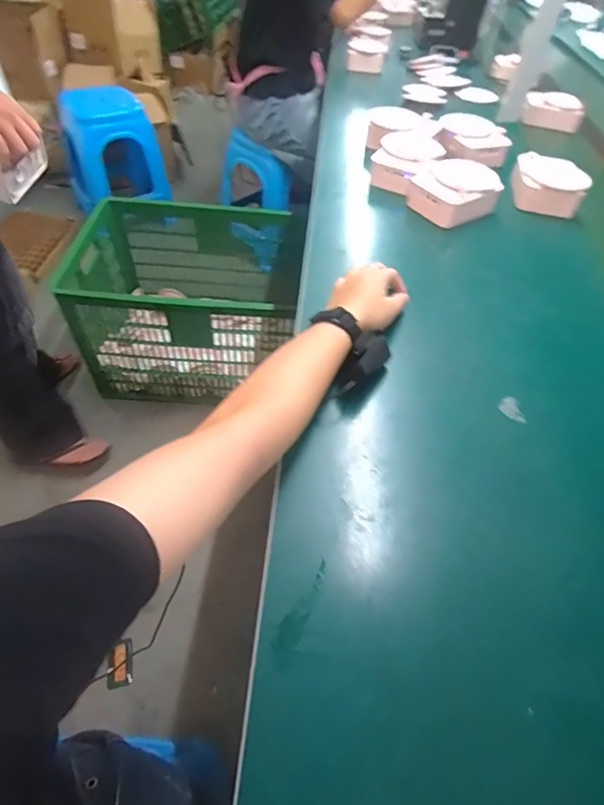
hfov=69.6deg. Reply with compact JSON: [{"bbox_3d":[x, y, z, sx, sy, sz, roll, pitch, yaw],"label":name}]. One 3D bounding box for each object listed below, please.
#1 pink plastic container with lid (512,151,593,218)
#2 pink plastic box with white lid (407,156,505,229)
[{"bbox_3d":[0.414,-0.368,0.735,0.118,0.052,0.103,23,53,14],"label":"pink plastic container with lid"},{"bbox_3d":[0.247,-0.342,0.706,0.125,0.052,0.115,-27,58,-24],"label":"pink plastic box with white lid"}]

